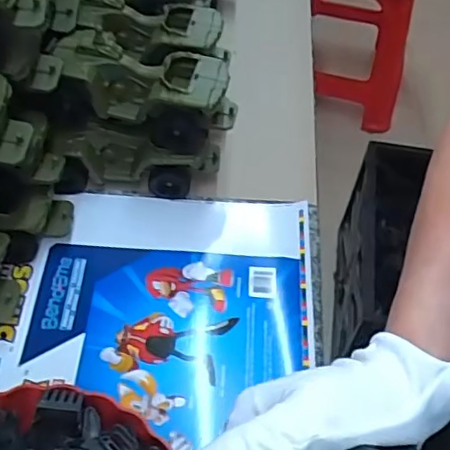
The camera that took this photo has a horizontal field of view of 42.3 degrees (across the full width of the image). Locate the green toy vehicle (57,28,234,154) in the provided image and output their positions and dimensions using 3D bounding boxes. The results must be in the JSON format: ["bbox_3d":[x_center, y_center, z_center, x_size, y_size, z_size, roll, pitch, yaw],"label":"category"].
[{"bbox_3d":[-0.078,-0.140,0.579,0.183,0.077,0.086,20,55,-6],"label":"green toy vehicle"}]

